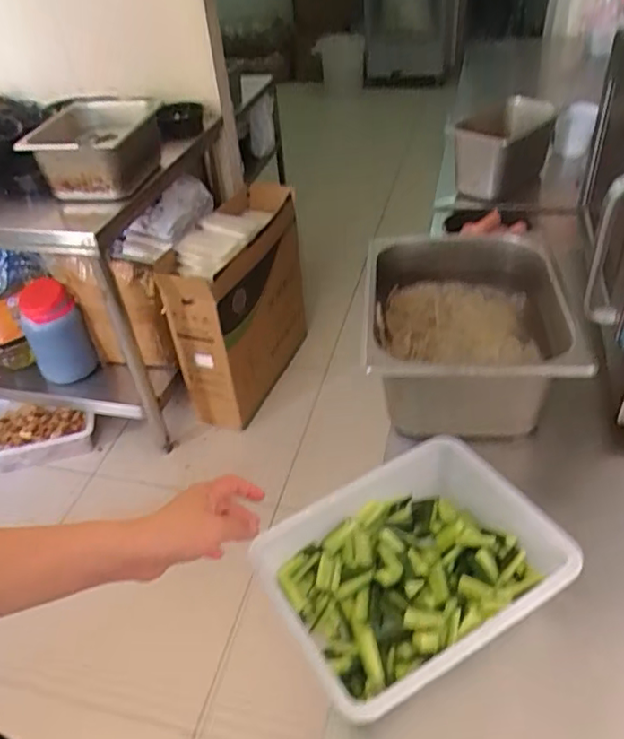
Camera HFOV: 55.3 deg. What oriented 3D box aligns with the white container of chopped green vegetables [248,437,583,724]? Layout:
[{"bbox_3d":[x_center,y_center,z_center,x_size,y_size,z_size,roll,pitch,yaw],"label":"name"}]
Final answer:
[{"bbox_3d":[0.104,0.201,0.606,0.254,0.073,0.201,-23,43,-18],"label":"white container of chopped green vegetables"}]

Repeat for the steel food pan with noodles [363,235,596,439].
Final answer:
[{"bbox_3d":[0.211,-0.050,0.827,0.270,0.136,0.316,-1,41,7],"label":"steel food pan with noodles"}]

